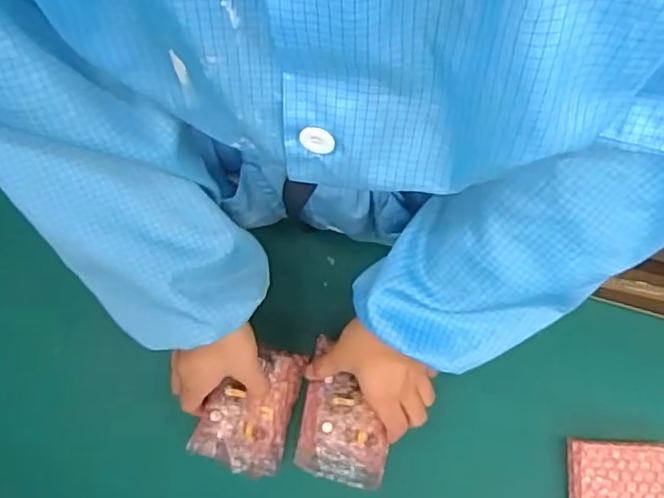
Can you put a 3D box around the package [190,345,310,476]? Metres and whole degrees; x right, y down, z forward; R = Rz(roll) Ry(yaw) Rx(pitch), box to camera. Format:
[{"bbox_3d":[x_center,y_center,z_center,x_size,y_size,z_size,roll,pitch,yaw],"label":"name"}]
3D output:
[{"bbox_3d":[-0.078,0.148,0.574,0.080,0.050,0.115,14,77,2],"label":"package"}]

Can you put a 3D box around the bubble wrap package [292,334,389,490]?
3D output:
[{"bbox_3d":[0.014,0.151,0.568,0.081,0.037,0.123,11,76,2],"label":"bubble wrap package"}]

